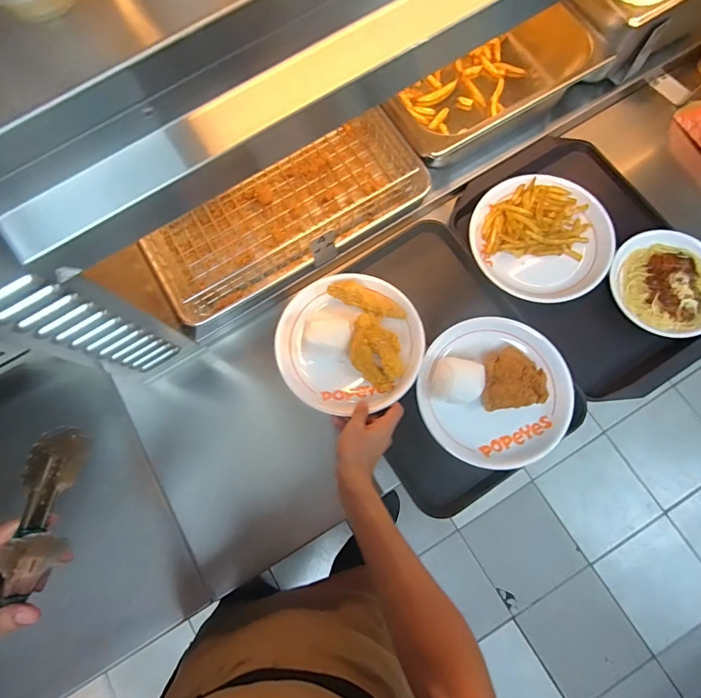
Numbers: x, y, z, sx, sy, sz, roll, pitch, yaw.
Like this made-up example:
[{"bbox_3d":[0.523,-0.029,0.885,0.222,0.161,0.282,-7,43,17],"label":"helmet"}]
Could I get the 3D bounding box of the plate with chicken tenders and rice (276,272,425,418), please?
[{"bbox_3d":[0.000,-0.015,0.632,0.210,0.037,0.212,0,79,1],"label":"plate with chicken tenders and rice"}]

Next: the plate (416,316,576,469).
[{"bbox_3d":[0.214,0.059,0.612,0.212,0.055,0.216,0,84,4],"label":"plate"}]

